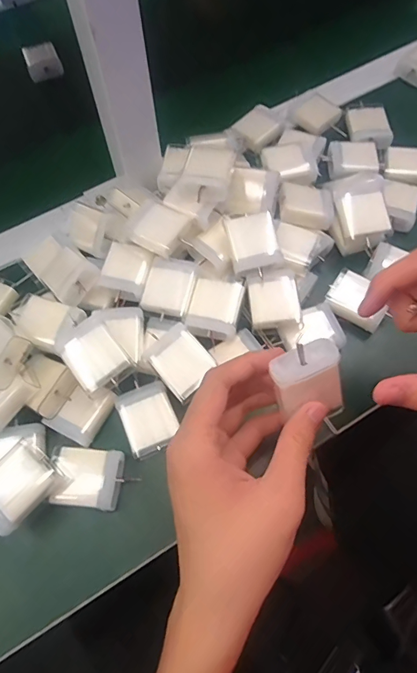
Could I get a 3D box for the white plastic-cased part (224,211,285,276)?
[{"bbox_3d":[0.037,-0.078,0.353,0.039,0.025,0.050,-12,63,-2],"label":"white plastic-cased part"}]

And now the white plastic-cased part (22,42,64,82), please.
[{"bbox_3d":[-0.214,-0.355,0.543,0.041,0.024,0.042,-25,64,-8],"label":"white plastic-cased part"}]

